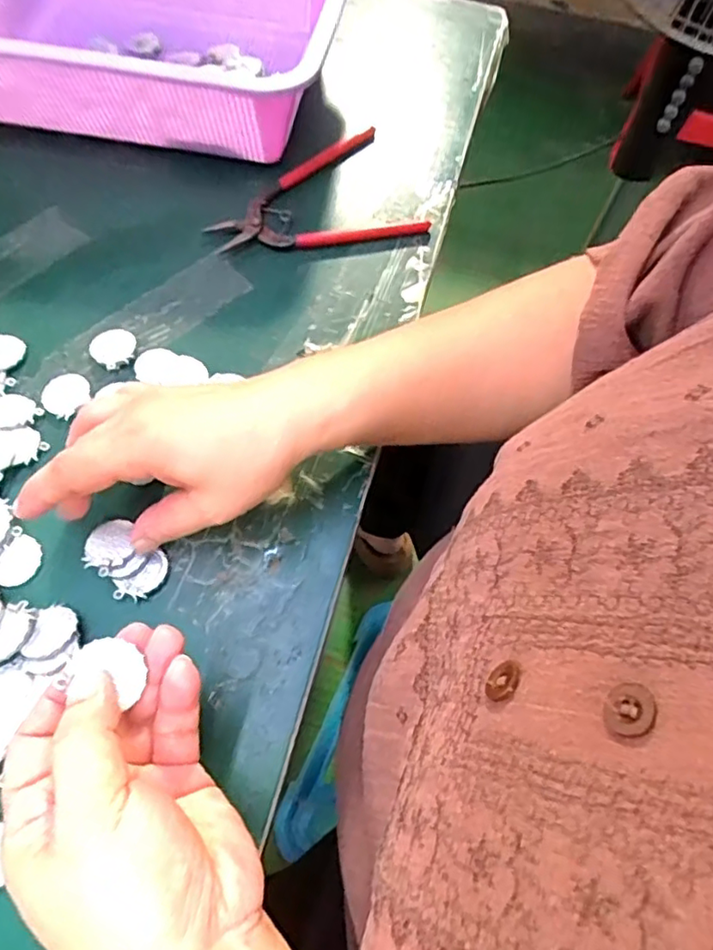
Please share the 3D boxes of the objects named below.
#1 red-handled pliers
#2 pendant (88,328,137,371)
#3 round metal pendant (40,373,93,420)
[{"bbox_3d":[-0.034,-0.198,0.431,0.145,0.011,0.108,-21,67,-12],"label":"red-handled pliers"},{"bbox_3d":[-0.151,-0.079,0.375,0.027,0.005,0.030,-20,67,-11],"label":"pendant"},{"bbox_3d":[-0.175,-0.049,0.360,0.025,0.004,0.029,19,65,6],"label":"round metal pendant"}]

